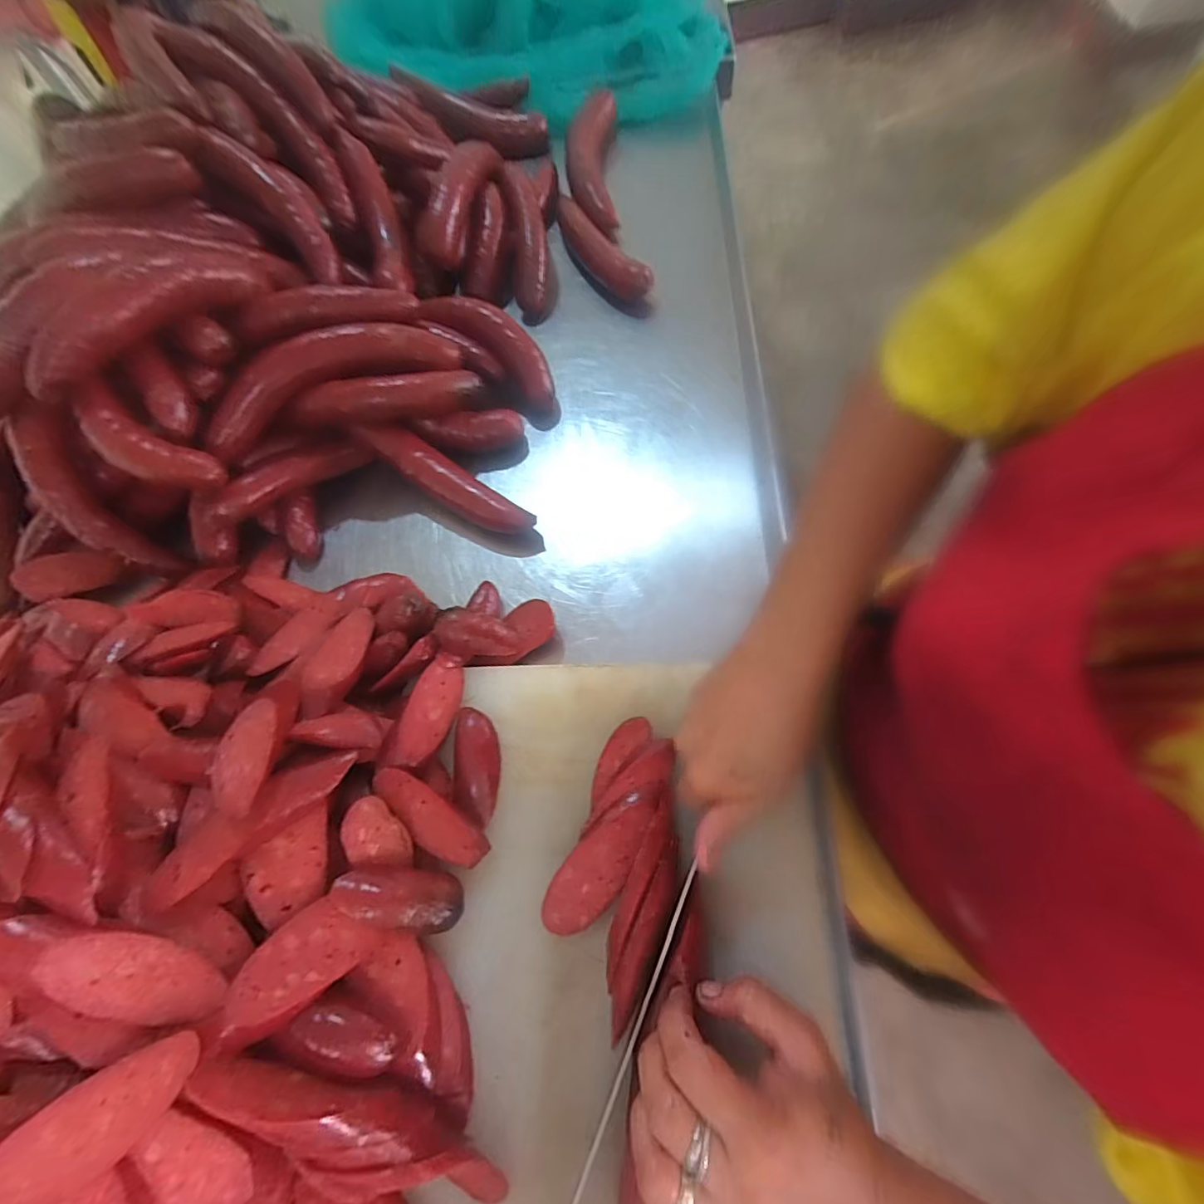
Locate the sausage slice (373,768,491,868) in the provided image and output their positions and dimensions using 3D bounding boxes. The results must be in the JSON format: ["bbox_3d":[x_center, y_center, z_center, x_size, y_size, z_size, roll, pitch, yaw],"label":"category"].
[{"bbox_3d":[-0.115,0.142,0.344,0.086,0.015,0.028,30,72,19],"label":"sausage slice"}]

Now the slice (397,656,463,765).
[{"bbox_3d":[-0.123,0.077,0.379,0.033,0.007,0.086,25,52,-13],"label":"slice"}]

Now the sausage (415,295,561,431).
[{"bbox_3d":[-0.110,-0.257,0.526,0.188,0.044,0.057,45,72,1],"label":"sausage"}]

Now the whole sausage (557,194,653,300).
[{"bbox_3d":[-0.010,-0.420,0.616,0.044,0.036,0.220,-29,65,-6],"label":"whole sausage"}]

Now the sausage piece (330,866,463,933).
[{"bbox_3d":[-0.124,0.181,0.320,0.075,0.019,0.032,17,62,-14],"label":"sausage piece"}]

